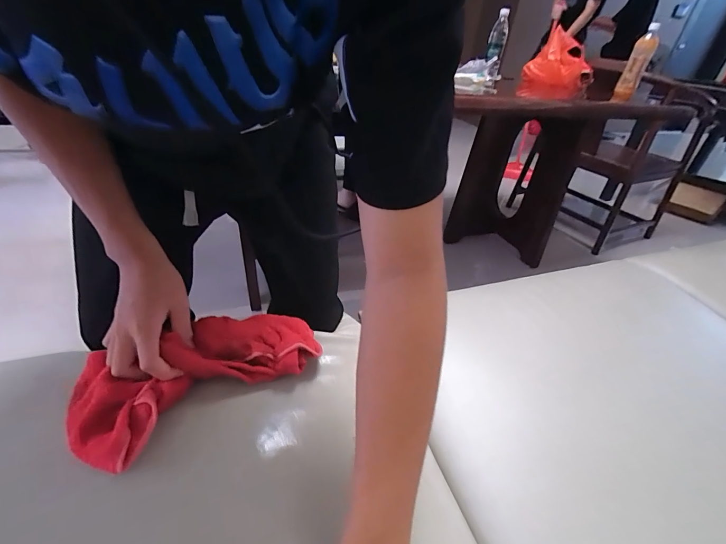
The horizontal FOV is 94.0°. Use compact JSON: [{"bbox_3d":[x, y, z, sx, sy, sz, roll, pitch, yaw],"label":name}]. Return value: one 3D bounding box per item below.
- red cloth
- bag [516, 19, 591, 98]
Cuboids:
[{"bbox_3d":[-0.189,0.103,0.399,0.262,0.052,0.149,-19,42,-30],"label":"red cloth"},{"bbox_3d":[0.786,-0.833,1.360,0.235,0.237,0.105,3,35,-3],"label":"bag"}]

